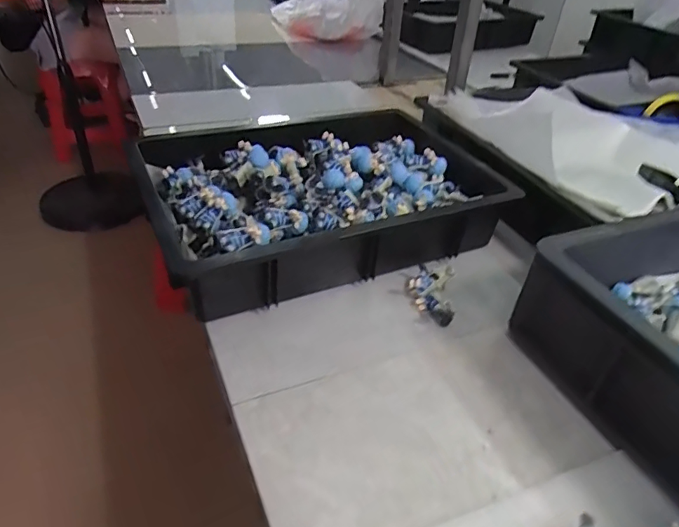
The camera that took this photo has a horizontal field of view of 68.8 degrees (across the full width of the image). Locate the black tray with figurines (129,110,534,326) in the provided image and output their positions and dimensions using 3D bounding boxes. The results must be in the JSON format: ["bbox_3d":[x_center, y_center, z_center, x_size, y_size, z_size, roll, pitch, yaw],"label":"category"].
[{"bbox_3d":[-0.024,-0.089,0.672,0.441,0.089,0.316,-13,41,-23],"label":"black tray with figurines"}]

